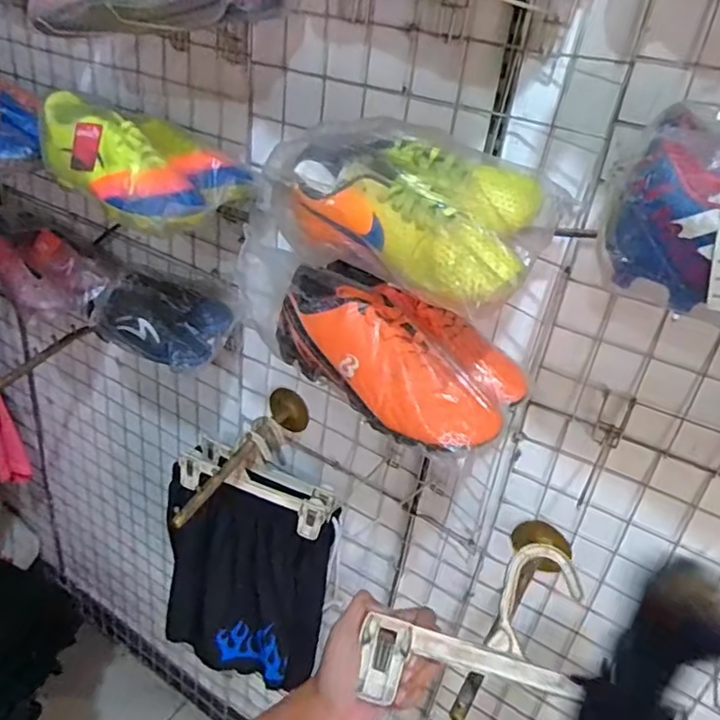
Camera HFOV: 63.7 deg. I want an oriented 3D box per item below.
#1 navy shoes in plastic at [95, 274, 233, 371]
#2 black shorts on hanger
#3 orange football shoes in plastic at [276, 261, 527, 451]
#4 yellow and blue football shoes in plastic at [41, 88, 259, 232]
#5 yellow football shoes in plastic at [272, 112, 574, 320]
[{"bbox_3d":[-0.283,-0.060,0.832,0.202,0.072,0.110,28,36,31],"label":"navy shoes in plastic"},{"bbox_3d":[-0.197,0.366,0.969,0.294,0.406,0.079,16,31,13],"label":"black shorts on hanger"},{"bbox_3d":[0.050,-0.018,0.583,0.145,0.105,0.239,-22,41,-40],"label":"orange football shoes in plastic"},{"bbox_3d":[-0.258,-0.248,0.711,0.238,0.092,0.164,27,35,29],"label":"yellow and blue football shoes in plastic"},{"bbox_3d":[0.051,-0.141,0.523,0.246,0.107,0.169,29,36,32],"label":"yellow football shoes in plastic"}]

